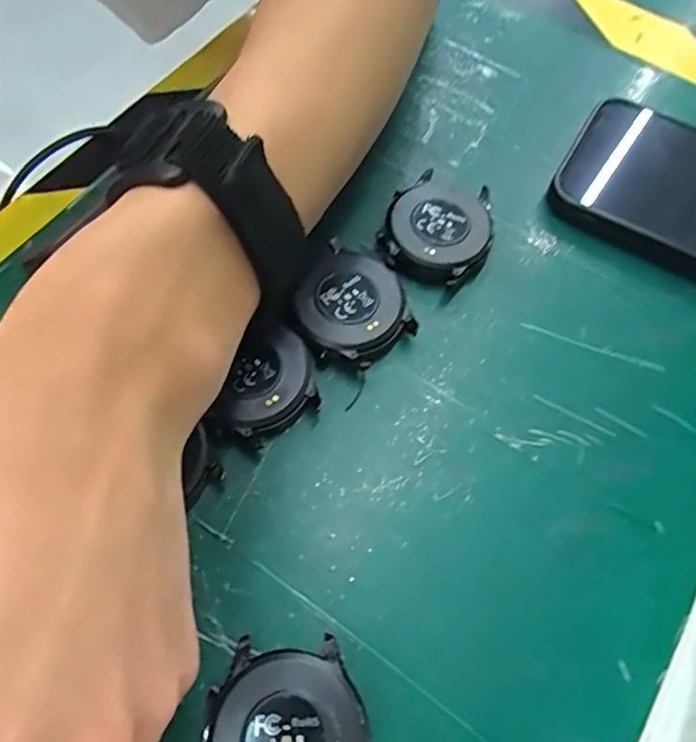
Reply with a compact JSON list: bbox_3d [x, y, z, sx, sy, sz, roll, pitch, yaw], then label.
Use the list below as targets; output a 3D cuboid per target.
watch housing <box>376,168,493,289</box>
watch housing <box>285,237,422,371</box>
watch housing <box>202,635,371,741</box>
[{"bbox_3d":[0.037,-0.059,0.250,0.043,0.013,0.052,20,65,7],"label":"watch housing"},{"bbox_3d":[0.003,-0.023,0.233,0.045,0.014,0.044,27,66,10],"label":"watch housing"},{"bbox_3d":[-0.018,0.104,0.171,0.044,0.011,0.047,0,65,-3],"label":"watch housing"}]

